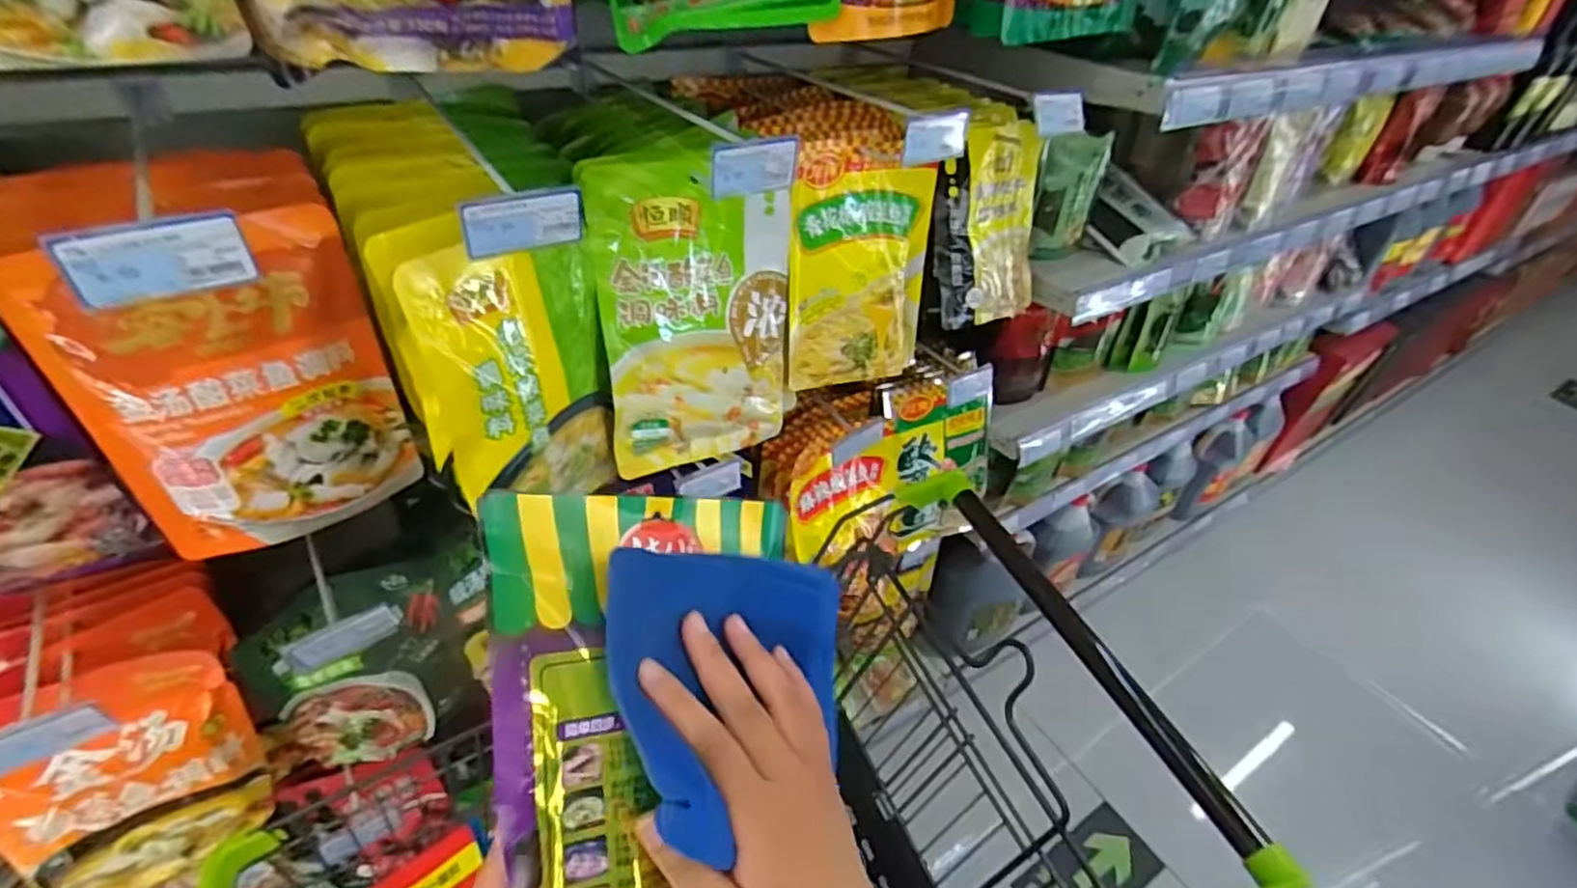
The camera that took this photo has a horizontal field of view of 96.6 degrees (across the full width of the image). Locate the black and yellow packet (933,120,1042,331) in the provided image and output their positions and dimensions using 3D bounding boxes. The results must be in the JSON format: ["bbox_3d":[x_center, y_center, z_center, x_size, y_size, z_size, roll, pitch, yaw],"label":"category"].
[{"bbox_3d":[0.245,-0.260,0.843,0.161,0.221,0.027,-16,24,-27],"label":"black and yellow packet"}]

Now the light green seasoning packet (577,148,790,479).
[{"bbox_3d":[-0.089,-0.127,0.708,0.194,0.305,0.028,-12,26,-24],"label":"light green seasoning packet"}]

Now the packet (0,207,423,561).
[{"bbox_3d":[-0.407,-0.037,0.533,0.182,0.253,0.045,-26,52,-32],"label":"packet"}]

